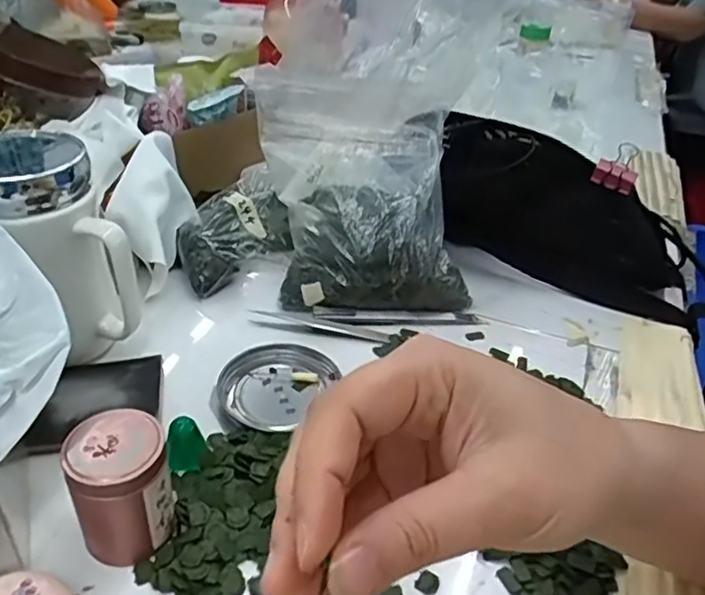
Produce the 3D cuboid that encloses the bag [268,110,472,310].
[{"bbox_3d":[0.010,-0.076,0.495,0.141,0.045,0.177,-7,72,0],"label":"bag"}]

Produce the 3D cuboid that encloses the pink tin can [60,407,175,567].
[{"bbox_3d":[-0.111,0.093,0.301,0.042,0.064,0.044,3,35,-2],"label":"pink tin can"}]

